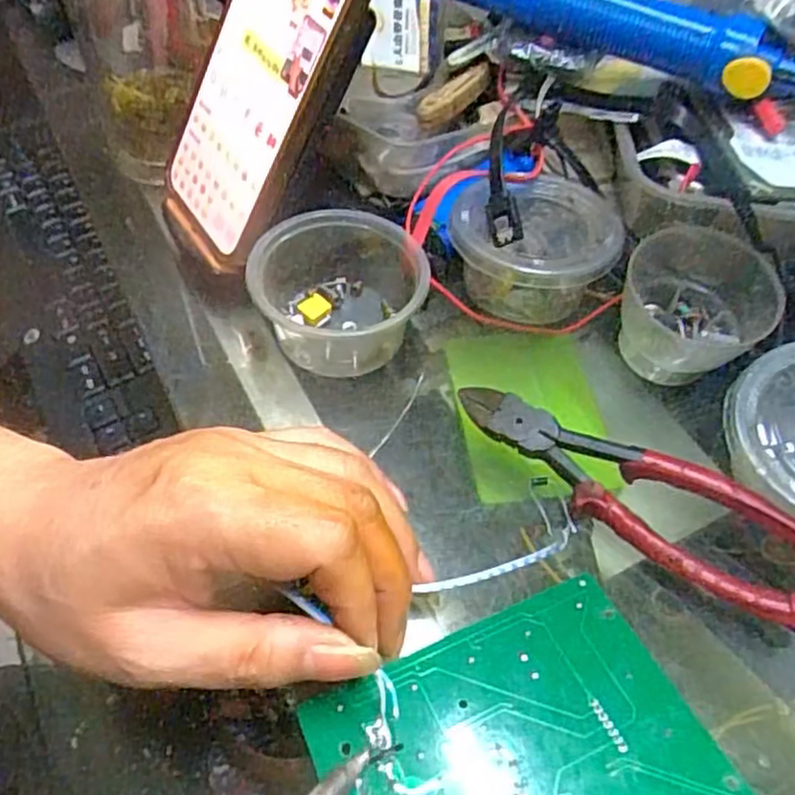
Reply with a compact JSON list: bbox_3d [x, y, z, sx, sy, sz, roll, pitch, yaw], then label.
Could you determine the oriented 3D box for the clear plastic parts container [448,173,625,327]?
[{"bbox_3d":[0.065,-0.069,0.348,0.074,0.046,0.074,2,53,-2],"label":"clear plastic parts container"}]

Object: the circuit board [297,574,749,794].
[{"bbox_3d":[0.037,0.112,0.215,0.110,0.004,0.091,-19,48,-15],"label":"circuit board"}]

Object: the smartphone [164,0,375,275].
[{"bbox_3d":[-0.058,-0.138,0.311,0.015,0.165,0.086,-8,47,-48],"label":"smartphone"}]

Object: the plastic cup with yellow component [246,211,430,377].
[{"bbox_3d":[-0.027,-0.046,0.328,0.078,0.046,0.075,2,53,-2],"label":"plastic cup with yellow component"}]

